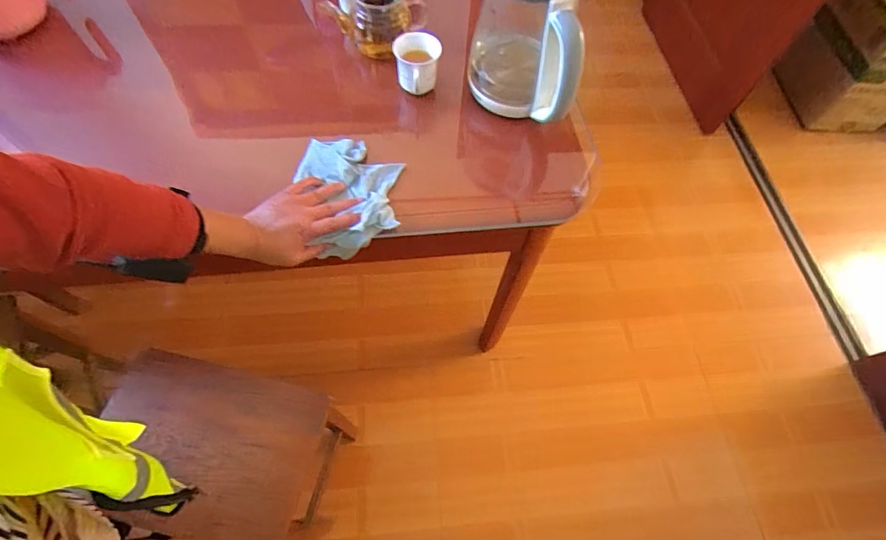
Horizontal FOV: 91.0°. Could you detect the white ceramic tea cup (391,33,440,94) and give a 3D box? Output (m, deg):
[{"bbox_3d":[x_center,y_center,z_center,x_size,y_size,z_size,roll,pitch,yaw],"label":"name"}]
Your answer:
[{"bbox_3d":[-0.041,-0.325,0.689,0.074,0.059,0.085,4,63,-1],"label":"white ceramic tea cup"}]

